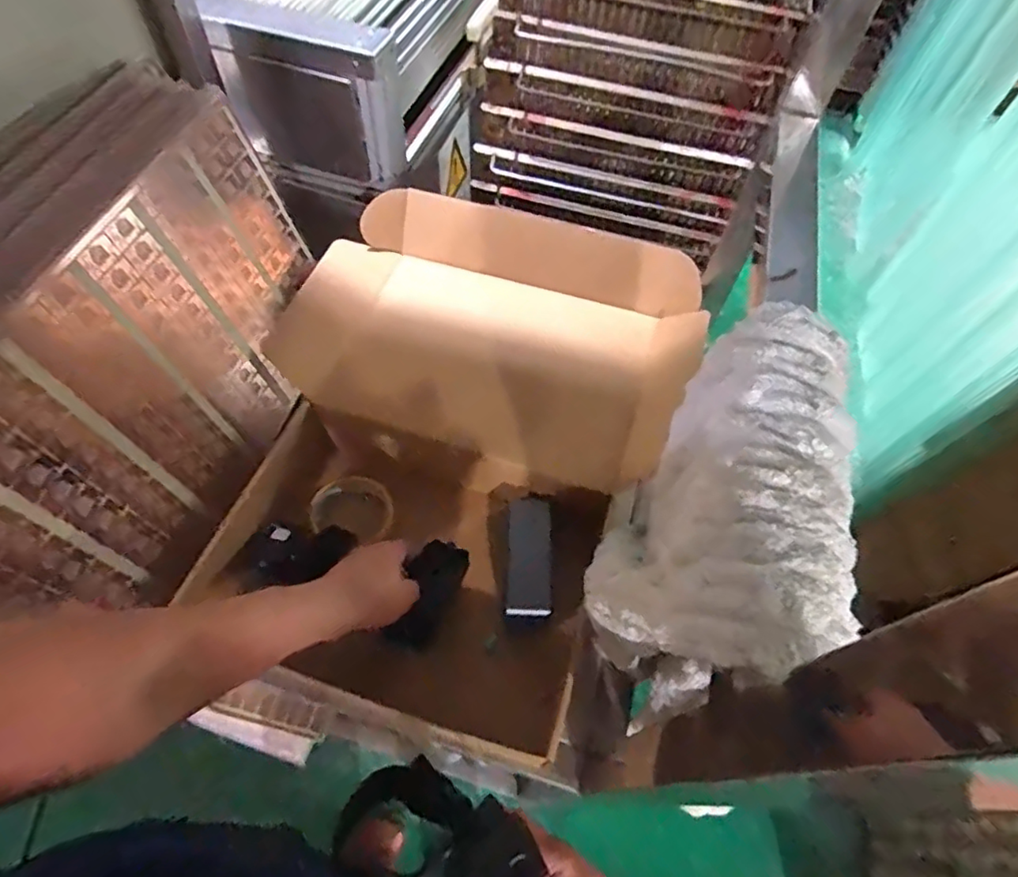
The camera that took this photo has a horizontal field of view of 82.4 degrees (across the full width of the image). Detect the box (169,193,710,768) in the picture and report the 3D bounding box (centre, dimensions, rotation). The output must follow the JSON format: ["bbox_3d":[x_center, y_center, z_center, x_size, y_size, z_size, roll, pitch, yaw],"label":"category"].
[{"bbox_3d":[-0.065,-0.016,0.656,0.444,0.155,0.553,13,59,5],"label":"box"}]

